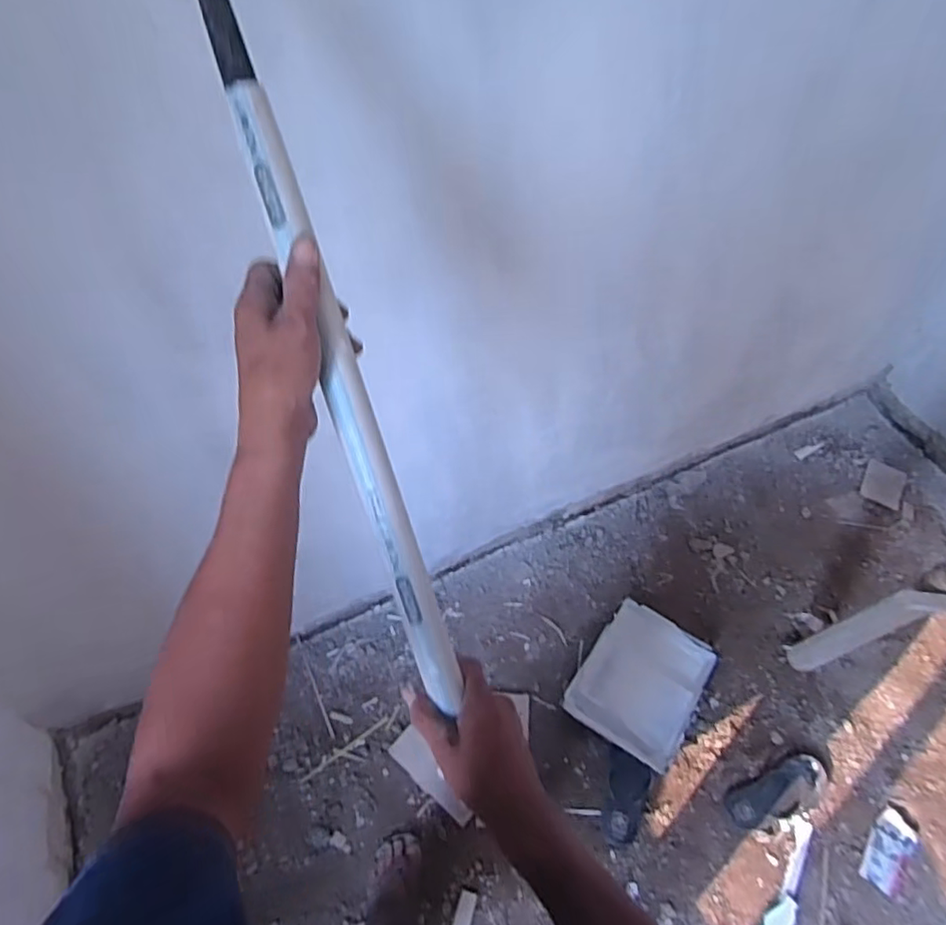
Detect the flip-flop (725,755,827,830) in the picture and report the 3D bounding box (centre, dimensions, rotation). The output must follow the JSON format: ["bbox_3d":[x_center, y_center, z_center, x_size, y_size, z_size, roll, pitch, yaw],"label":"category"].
[{"bbox_3d":[0.704,0.749,1.439,0.268,0.033,0.097,-19,58,-17],"label":"flip-flop"}]

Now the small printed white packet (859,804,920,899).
[{"bbox_3d":[0.926,0.864,1.404,0.078,0.017,0.165,27,71,31],"label":"small printed white packet"}]

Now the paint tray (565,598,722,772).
[{"bbox_3d":[0.418,0.537,1.550,0.269,0.047,0.339,33,58,18],"label":"paint tray"}]

